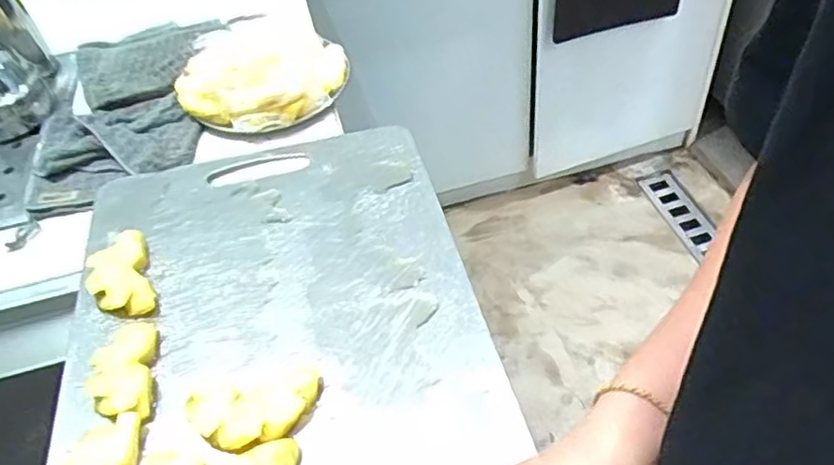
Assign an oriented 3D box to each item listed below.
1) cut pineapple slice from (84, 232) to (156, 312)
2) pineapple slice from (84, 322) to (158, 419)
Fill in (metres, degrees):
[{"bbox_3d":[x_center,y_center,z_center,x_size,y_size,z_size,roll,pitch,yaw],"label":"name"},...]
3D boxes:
[{"bbox_3d":[-0.220,0.033,0.477,0.043,0.016,0.077,-21,47,-11],"label":"cut pineapple slice"},{"bbox_3d":[-0.192,0.089,0.419,0.042,0.009,0.076,-14,47,-5],"label":"pineapple slice"}]

